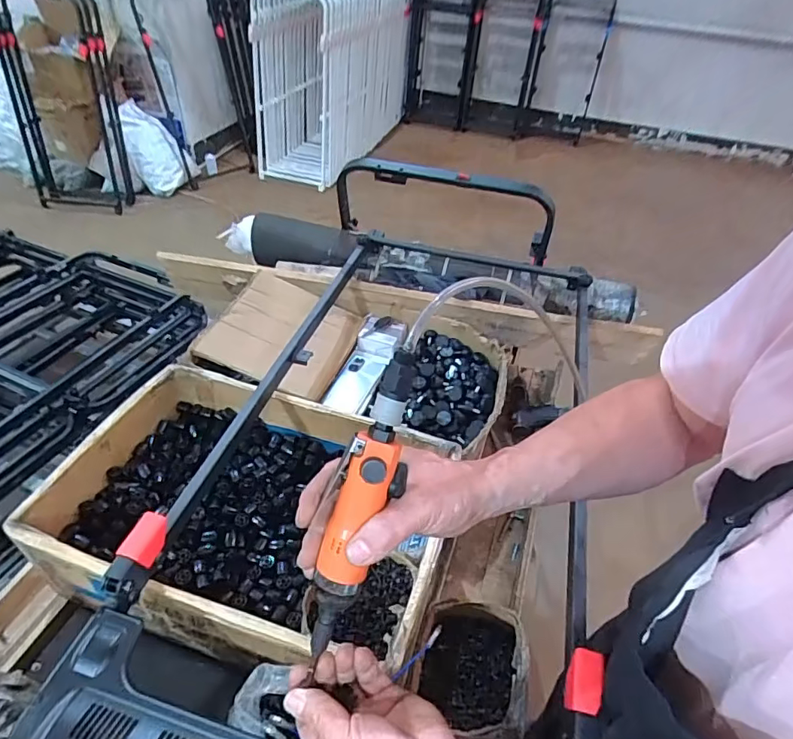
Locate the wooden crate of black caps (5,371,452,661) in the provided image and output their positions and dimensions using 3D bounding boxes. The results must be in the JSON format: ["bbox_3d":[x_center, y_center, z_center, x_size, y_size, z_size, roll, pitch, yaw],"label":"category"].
[{"bbox_3d":[-0.208,0.204,0.741,0.519,0.143,0.359,17,44,14],"label":"wooden crate of black caps"}]

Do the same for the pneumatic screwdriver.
[{"bbox_3d":[-0.027,0.104,0.401,0.040,0.243,0.029,19,5,15],"label":"pneumatic screwdriver"}]

